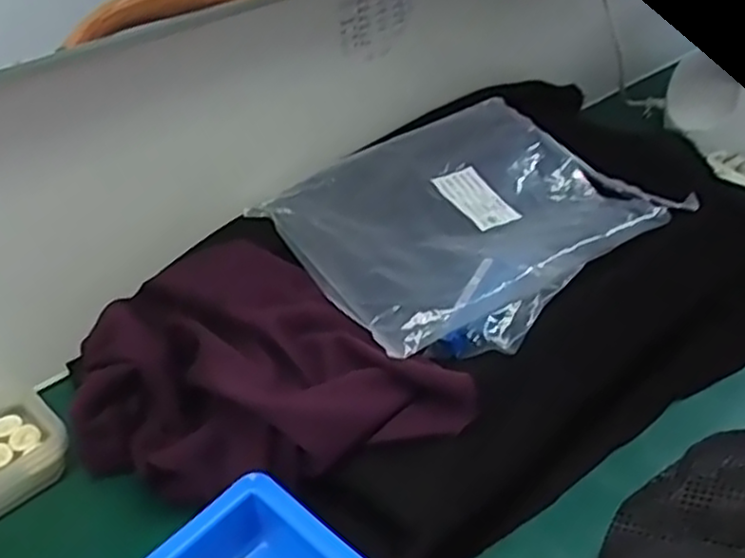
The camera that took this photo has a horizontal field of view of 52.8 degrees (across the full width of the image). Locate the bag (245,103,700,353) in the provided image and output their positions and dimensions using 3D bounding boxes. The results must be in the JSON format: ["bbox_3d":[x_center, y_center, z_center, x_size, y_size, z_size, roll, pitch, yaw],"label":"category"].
[{"bbox_3d":[0.074,-0.055,0.556,0.266,0.043,0.225,-23,43,-24],"label":"bag"}]

